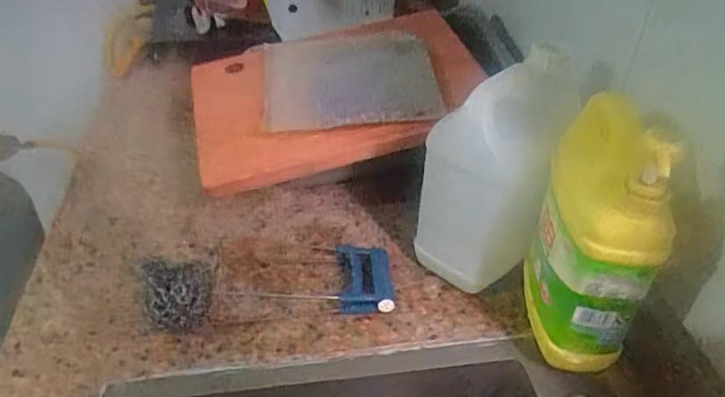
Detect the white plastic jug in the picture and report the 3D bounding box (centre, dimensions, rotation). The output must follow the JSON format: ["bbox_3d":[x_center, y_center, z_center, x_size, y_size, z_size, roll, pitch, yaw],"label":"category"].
[{"bbox_3d":[0.131,-0.024,0.568,0.085,0.217,0.147,30,46,30],"label":"white plastic jug"}]

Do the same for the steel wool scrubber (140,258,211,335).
[{"bbox_3d":[-0.172,0.094,0.544,0.063,0.053,0.063,-8,40,-12],"label":"steel wool scrubber"}]

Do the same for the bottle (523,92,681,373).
[{"bbox_3d":[0.194,0.035,0.492,0.082,0.242,0.117,11,40,11],"label":"bottle"}]

